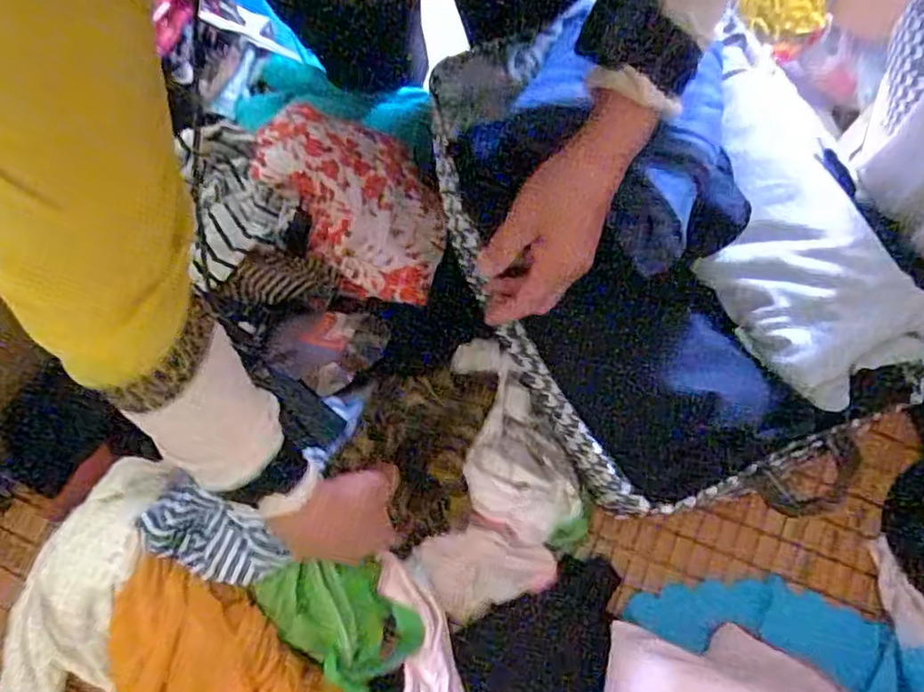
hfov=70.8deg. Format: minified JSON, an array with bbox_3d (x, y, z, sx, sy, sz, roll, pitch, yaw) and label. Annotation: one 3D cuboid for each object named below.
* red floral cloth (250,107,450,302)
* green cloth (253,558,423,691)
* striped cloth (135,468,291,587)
[{"bbox_3d":[-0.099,-0.146,0.624,0.133,0.070,0.217,-33,76,-7],"label":"red floral cloth"},{"bbox_3d":[-0.101,0.256,0.581,0.103,0.049,0.156,-37,76,-8],"label":"green cloth"},{"bbox_3d":[-0.221,0.165,0.562,0.132,0.044,0.066,24,76,8],"label":"striped cloth"}]

